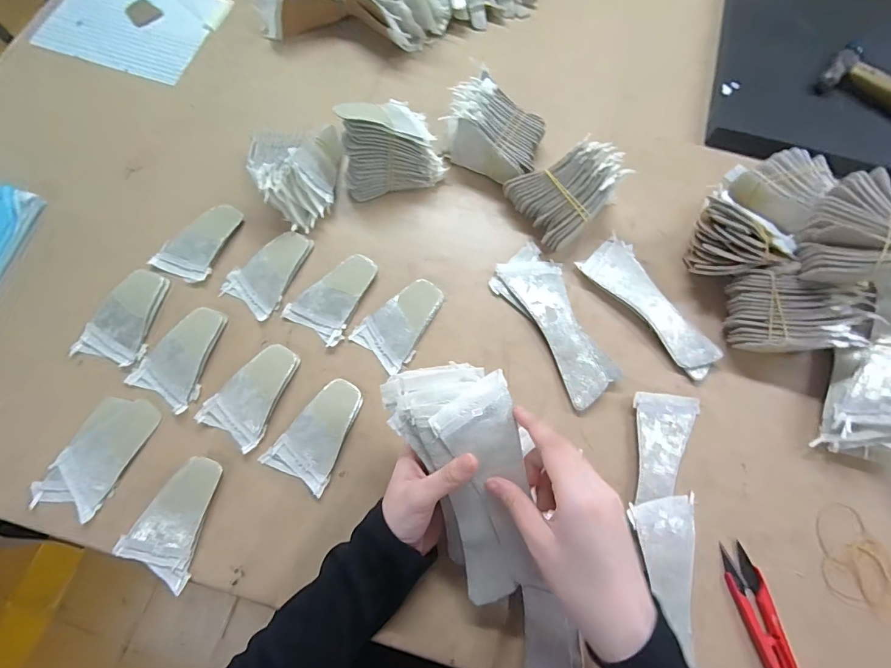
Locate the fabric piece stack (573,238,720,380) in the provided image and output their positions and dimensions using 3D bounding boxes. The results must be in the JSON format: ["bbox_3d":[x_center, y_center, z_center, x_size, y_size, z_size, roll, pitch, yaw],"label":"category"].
[{"bbox_3d":[0.220,-0.034,0.442,0.063,0.012,0.165,-40,78,-12],"label":"fabric piece stack"}]

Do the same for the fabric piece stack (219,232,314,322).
[{"bbox_3d":[-0.185,-0.069,0.444,0.062,0.008,0.096,33,75,8],"label":"fabric piece stack"}]

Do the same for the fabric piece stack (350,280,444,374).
[{"bbox_3d":[-0.041,-0.013,0.429,0.060,0.009,0.096,40,76,10],"label":"fabric piece stack"}]

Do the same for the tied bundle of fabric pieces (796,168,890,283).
[{"bbox_3d":[0.381,-0.098,0.388,0.084,0.055,0.109,1,73,-1],"label":"tied bundle of fabric pieces"}]

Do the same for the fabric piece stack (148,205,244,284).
[{"bbox_3d":[-0.264,-0.103,0.448,0.057,0.015,0.092,26,74,6],"label":"fabric piece stack"}]

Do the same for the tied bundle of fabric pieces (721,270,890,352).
[{"bbox_3d":[0.352,-0.018,0.417,0.119,0.057,0.078,7,73,0],"label":"tied bundle of fabric pieces"}]

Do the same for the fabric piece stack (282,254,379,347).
[{"bbox_3d":[-0.113,-0.042,0.436,0.062,0.010,0.097,32,75,8],"label":"fabric piece stack"}]

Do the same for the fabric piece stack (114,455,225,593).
[{"bbox_3d":[-0.231,0.160,0.368,0.065,0.010,0.099,27,74,6],"label":"fabric piece stack"}]

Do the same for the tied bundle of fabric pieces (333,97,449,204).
[{"bbox_3d":[-0.061,-0.203,0.449,0.105,0.085,0.069,-19,75,-7],"label":"tied bundle of fabric pieces"}]

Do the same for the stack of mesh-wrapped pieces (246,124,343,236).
[{"bbox_3d":[-0.166,-0.176,0.450,0.087,0.059,0.114,5,73,0],"label":"stack of mesh-wrapped pieces"}]

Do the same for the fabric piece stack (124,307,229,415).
[{"bbox_3d":[-0.255,0.019,0.414,0.064,0.007,0.098,28,74,7],"label":"fabric piece stack"}]

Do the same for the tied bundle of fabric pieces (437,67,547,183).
[{"bbox_3d":[0.057,-0.227,0.472,0.107,0.059,0.091,29,75,7],"label":"tied bundle of fabric pieces"}]

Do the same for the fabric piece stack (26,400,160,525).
[{"bbox_3d":[-0.319,0.109,0.385,0.063,0.006,0.107,22,74,5],"label":"fabric piece stack"}]

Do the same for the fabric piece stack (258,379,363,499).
[{"bbox_3d":[-0.117,0.090,0.393,0.061,0.009,0.098,29,75,7],"label":"fabric piece stack"}]

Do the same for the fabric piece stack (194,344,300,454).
[{"bbox_3d":[-0.182,0.055,0.402,0.060,0.012,0.097,33,75,8],"label":"fabric piece stack"}]

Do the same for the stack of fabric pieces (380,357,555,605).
[{"bbox_3d":[0.019,0.116,0.322,0.089,0.030,0.185,-15,94,-6],"label":"stack of fabric pieces"}]

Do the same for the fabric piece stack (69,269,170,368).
[{"bbox_3d":[-0.322,-0.020,0.422,0.060,0.010,0.097,17,73,3],"label":"fabric piece stack"}]

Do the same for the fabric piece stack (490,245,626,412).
[{"bbox_3d":[0.114,-0.014,0.432,0.069,0.013,0.173,-27,76,-9],"label":"fabric piece stack"}]

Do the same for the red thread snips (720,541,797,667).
[{"bbox_3d":[0.268,0.243,0.355,0.027,0.013,0.113,-9,74,-4],"label":"red thread snips"}]

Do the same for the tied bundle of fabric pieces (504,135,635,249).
[{"bbox_3d":[0.134,-0.152,0.450,0.103,0.056,0.086,-30,76,-10],"label":"tied bundle of fabric pieces"}]

